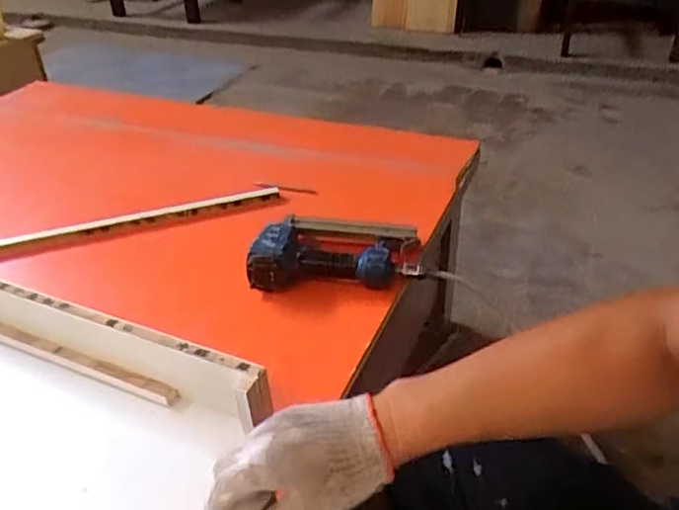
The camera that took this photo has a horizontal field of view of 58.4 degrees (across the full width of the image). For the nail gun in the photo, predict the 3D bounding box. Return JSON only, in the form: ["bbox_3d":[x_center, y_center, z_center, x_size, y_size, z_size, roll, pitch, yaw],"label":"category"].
[{"bbox_3d":[-0.005,-0.006,0.902,0.247,0.070,0.150,-3,35,0],"label":"nail gun"}]

